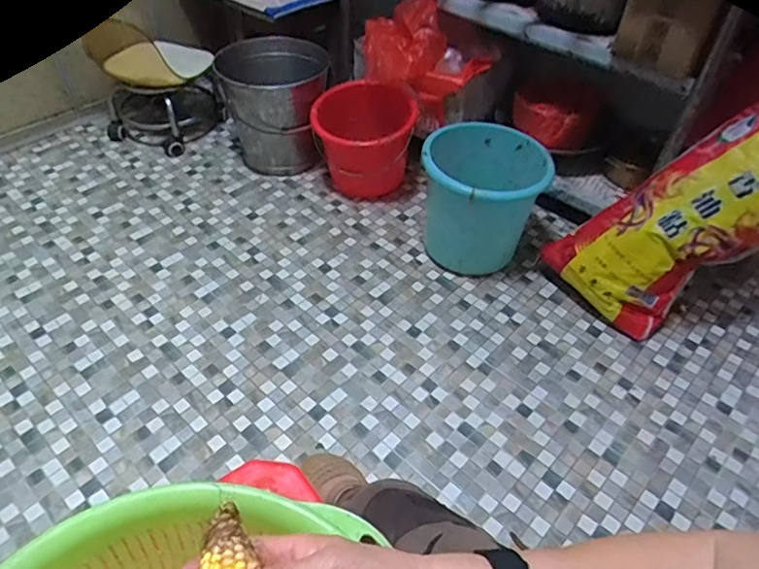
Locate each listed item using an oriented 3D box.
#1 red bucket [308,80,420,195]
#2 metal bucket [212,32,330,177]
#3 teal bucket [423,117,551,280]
[{"bbox_3d":[-0.043,-0.407,1.582,0.272,0.285,0.272,2,46,-2],"label":"red bucket"},{"bbox_3d":[-0.304,-0.516,1.649,0.303,0.314,0.295,1,47,-1],"label":"metal bucket"},{"bbox_3d":[0.258,-0.231,1.425,0.285,0.293,0.360,11,46,7],"label":"teal bucket"}]

